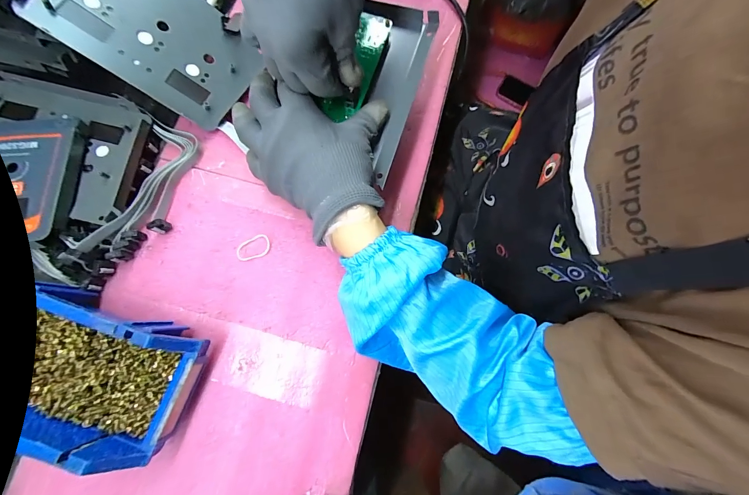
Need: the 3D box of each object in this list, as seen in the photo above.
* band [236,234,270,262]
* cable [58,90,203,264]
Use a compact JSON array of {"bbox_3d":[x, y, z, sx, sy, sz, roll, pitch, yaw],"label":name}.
[{"bbox_3d":[-0.125,0.001,0.326,0.035,0.004,0.023,-31,80,-10],"label":"band"},{"bbox_3d":[-0.235,-0.066,0.322,0.074,0.032,0.168,10,76,-1],"label":"cable"}]

